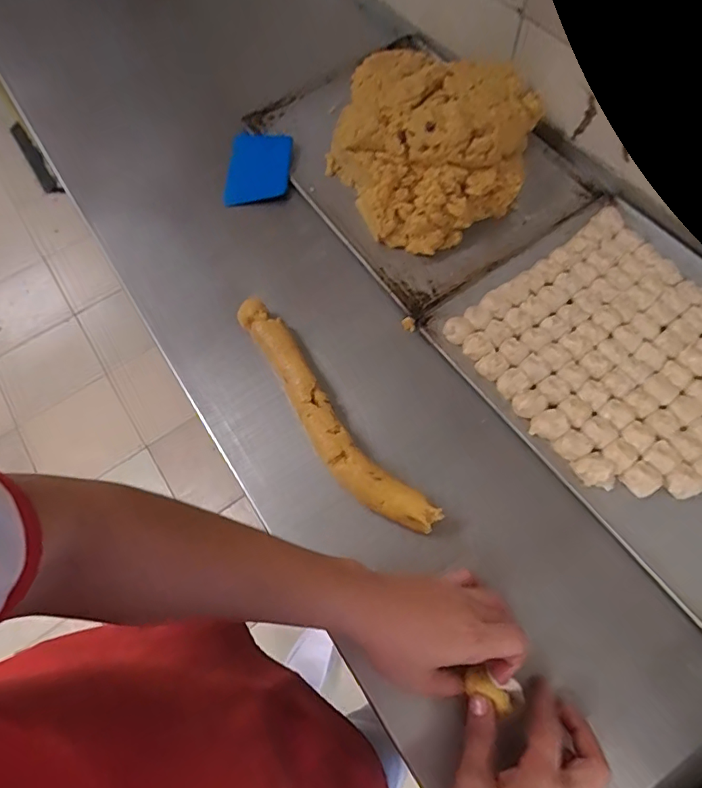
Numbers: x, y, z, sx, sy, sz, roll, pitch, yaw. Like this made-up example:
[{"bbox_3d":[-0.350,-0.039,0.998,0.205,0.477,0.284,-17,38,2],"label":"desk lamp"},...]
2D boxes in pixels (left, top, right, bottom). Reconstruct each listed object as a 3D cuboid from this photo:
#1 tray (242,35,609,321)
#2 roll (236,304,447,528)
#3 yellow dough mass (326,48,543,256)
[{"bbox_3d":[0.080,-0.360,0.662,0.331,0.107,0.442,-35,66,-13],"label":"tray"},{"bbox_3d":[-0.034,0.020,0.538,0.055,0.038,0.329,-35,66,-13],"label":"roll"},{"bbox_3d":[0.097,-0.347,0.655,0.273,0.099,0.306,16,65,12],"label":"yellow dough mass"}]

